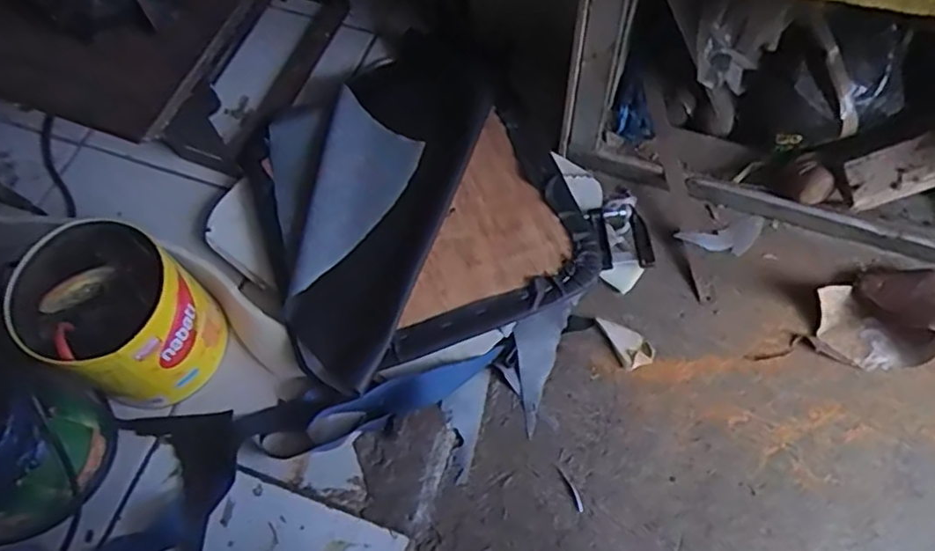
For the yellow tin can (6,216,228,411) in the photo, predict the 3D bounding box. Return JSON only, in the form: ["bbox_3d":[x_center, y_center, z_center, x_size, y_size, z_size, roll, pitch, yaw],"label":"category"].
[{"bbox_3d":[-0.351,0.048,0.680,0.148,0.168,0.138,-1,66,3],"label":"yellow tin can"}]

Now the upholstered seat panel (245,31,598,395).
[{"bbox_3d":[-0.077,-0.108,0.784,0.349,0.037,0.418,-24,66,-7],"label":"upholstered seat panel"}]

